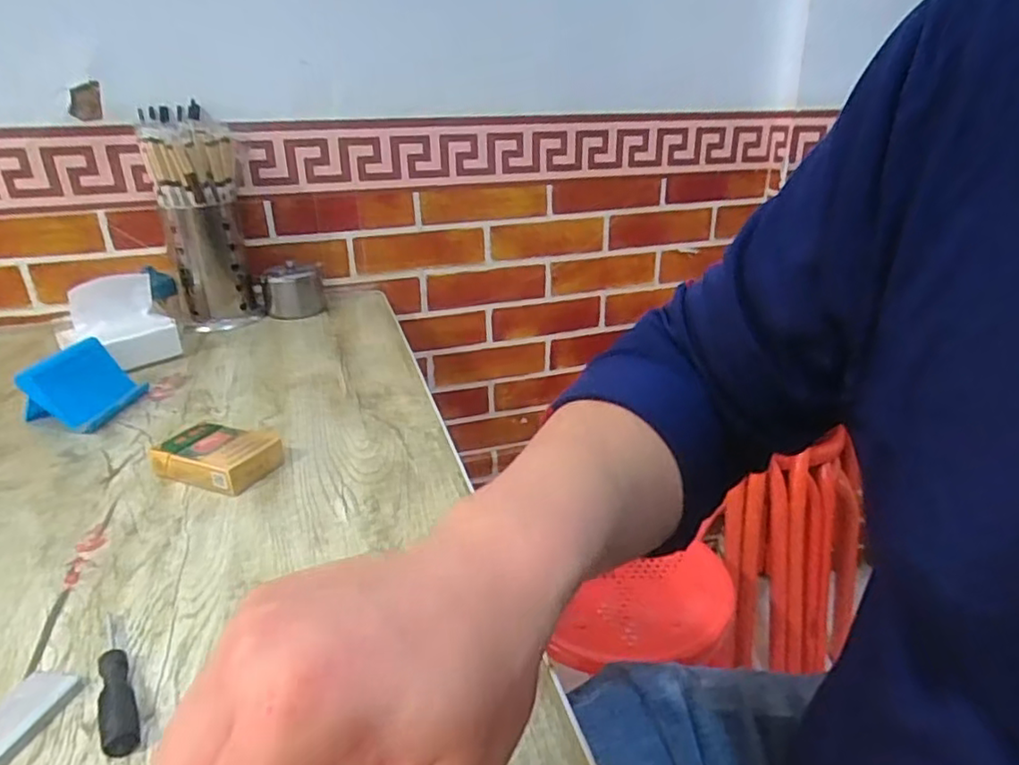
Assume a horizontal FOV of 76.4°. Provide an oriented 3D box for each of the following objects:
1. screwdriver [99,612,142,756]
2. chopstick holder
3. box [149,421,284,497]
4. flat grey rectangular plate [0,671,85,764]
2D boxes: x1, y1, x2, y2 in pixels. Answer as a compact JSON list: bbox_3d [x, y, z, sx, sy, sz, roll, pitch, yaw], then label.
[{"bbox_3d":[-0.205,0.150,0.333,0.015,0.011,0.101,-17,28,-31],"label":"screwdriver"},{"bbox_3d":[-0.399,-0.210,0.851,0.103,0.263,0.112,-11,25,-20],"label":"chopstick holder"},{"bbox_3d":[-0.232,0.060,0.520,0.087,0.027,0.057,9,26,22],"label":"box"},{"bbox_3d":[-0.241,0.163,0.315,0.036,0.006,0.051,3,24,10],"label":"flat grey rectangular plate"}]

